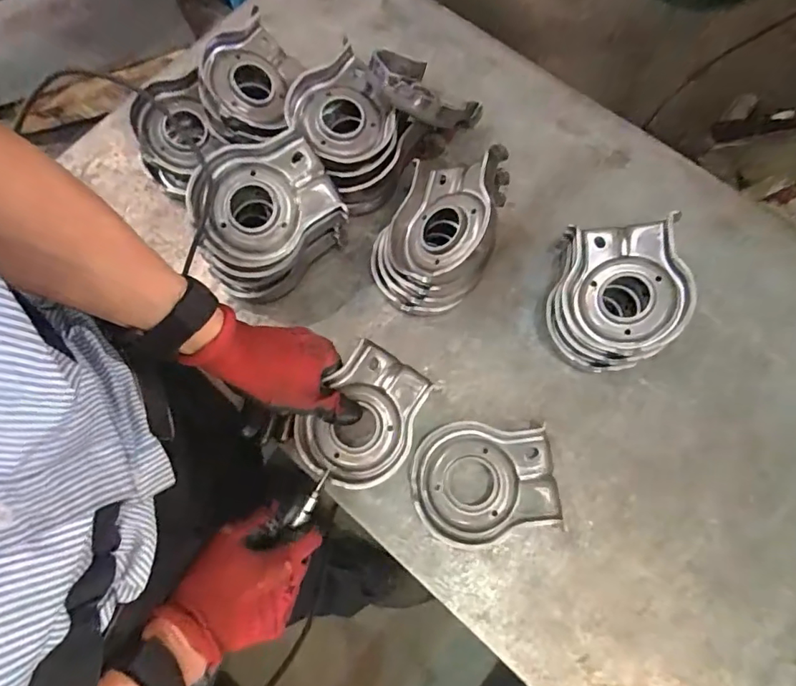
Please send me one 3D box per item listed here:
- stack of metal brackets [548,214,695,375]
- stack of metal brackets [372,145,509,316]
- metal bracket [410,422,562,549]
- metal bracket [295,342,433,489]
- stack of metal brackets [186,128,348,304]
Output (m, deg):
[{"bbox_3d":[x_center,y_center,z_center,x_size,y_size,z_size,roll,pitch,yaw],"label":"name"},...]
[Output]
[{"bbox_3d":[0.198,-0.045,0.465,0.103,0.082,0.131,12,74,5],"label":"stack of metal brackets"},{"bbox_3d":[0.039,-0.104,0.483,0.108,0.098,0.145,21,75,7],"label":"stack of metal brackets"},{"bbox_3d":[0.076,0.120,0.444,0.123,0.026,0.099,-10,74,-1],"label":"metal bracket"},{"bbox_3d":[-0.029,0.069,0.455,0.093,0.025,0.124,37,78,11],"label":"metal bracket"},{"bbox_3d":[-0.120,-0.115,0.483,0.133,0.093,0.107,-19,74,-4],"label":"stack of metal brackets"}]

